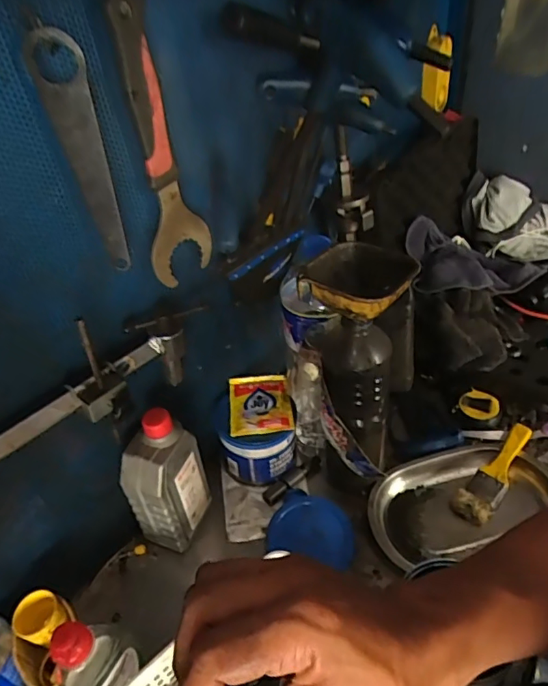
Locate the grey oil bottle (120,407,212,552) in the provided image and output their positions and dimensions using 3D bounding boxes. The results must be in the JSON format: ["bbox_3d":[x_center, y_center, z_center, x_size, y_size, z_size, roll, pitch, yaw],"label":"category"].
[{"bbox_3d":[-0.120,0.159,0.570,0.055,0.182,0.087,10,43,21],"label":"grey oil bottle"}]

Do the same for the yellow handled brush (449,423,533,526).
[{"bbox_3d":[0.273,0.158,0.610,0.041,0.022,0.145,29,64,36],"label":"yellow handled brush"}]

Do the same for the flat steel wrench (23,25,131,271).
[{"bbox_3d":[-0.152,-0.144,0.391,0.041,0.177,0.007,3,40,4],"label":"flat steel wrench"}]

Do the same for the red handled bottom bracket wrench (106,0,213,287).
[{"bbox_3d":[-0.104,-0.170,0.449,0.026,0.239,0.065,12,44,23],"label":"red handled bottom bracket wrench"}]

